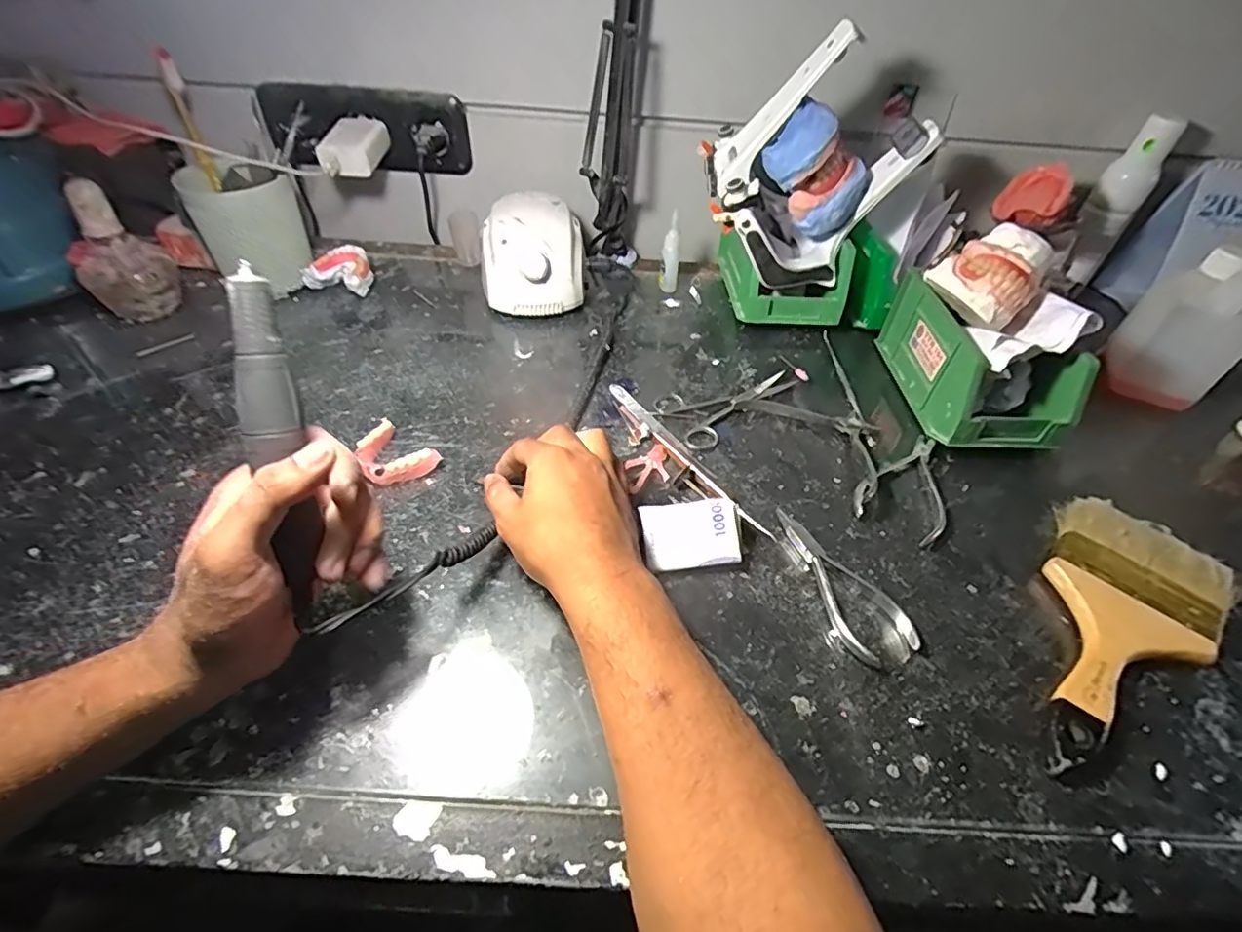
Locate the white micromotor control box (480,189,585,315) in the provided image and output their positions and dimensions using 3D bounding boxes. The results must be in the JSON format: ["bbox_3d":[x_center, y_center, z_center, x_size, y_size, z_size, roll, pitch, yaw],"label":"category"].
[{"bbox_3d":[-0.096,-0.223,0.605,0.105,0.083,0.128,-2,46,-7],"label":"white micromotor control box"}]

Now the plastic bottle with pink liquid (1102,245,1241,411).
[{"bbox_3d":[0.525,-0.128,0.529,0.073,0.120,0.087,20,48,14],"label":"plastic bottle with pink liquid"}]

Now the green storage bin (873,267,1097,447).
[{"bbox_3d":[0.317,-0.095,0.511,0.095,0.081,0.163,1,46,-3],"label":"green storage bin"}]

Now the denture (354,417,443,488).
[{"bbox_3d":[-0.178,-0.009,0.440,0.064,0.017,0.049,27,50,20],"label":"denture"}]

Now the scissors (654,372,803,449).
[{"bbox_3d":[0.105,-0.056,0.515,0.137,0.006,0.069,-19,50,-21],"label":"scissors"}]

